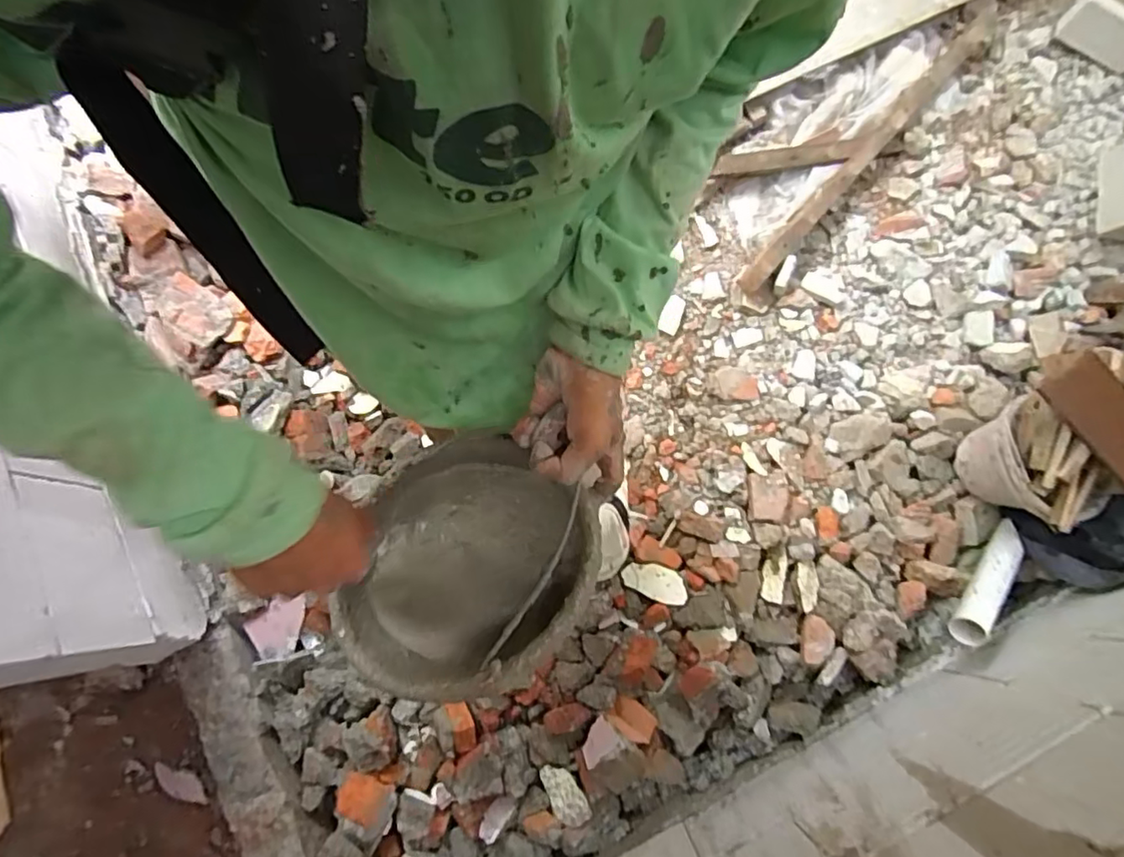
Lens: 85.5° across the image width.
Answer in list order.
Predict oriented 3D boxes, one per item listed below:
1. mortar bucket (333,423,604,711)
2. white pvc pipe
[{"bbox_3d":[-0.084,0.124,0.549,0.203,0.111,0.229,23,80,5],"label":"mortar bucket"},{"bbox_3d":[0.833,0.285,1.182,0.353,0.063,0.066,-35,79,-35],"label":"white pvc pipe"}]

